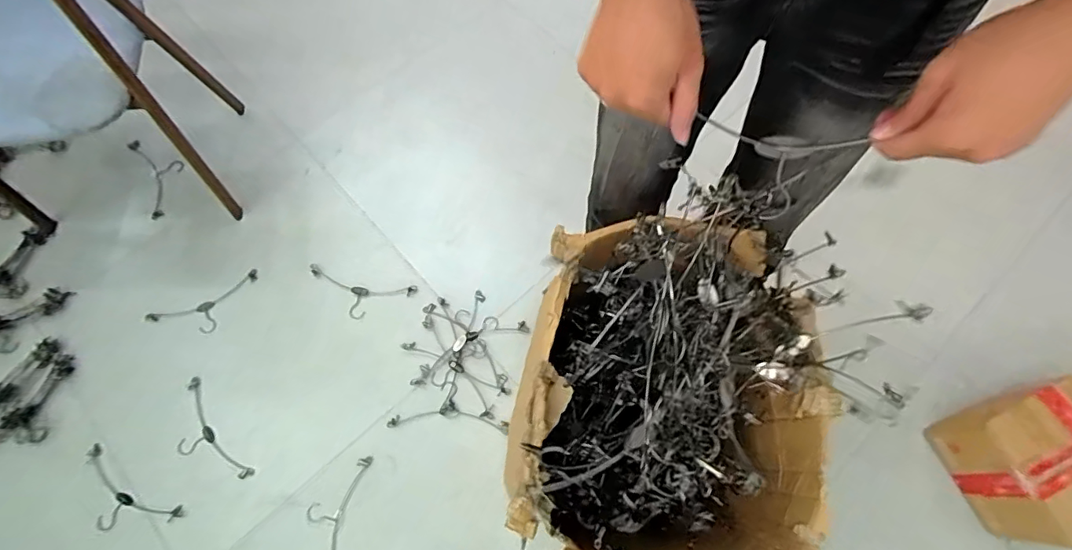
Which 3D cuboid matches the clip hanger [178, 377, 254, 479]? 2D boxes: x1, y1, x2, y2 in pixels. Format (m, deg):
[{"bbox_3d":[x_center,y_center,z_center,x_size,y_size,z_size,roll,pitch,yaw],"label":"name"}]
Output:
[{"bbox_3d":[-0.764,0.376,1.186,0.110,0.028,0.269,-35,72,-13],"label":"clip hanger"}]

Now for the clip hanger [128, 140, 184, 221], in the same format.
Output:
[{"bbox_3d":[-1.037,-0.276,1.434,0.126,0.041,0.258,-31,71,-12],"label":"clip hanger"}]

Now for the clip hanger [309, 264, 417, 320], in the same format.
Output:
[{"bbox_3d":[-0.449,0.051,1.300,0.278,0.014,0.109,11,68,4],"label":"clip hanger"}]

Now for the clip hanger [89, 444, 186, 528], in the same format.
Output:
[{"bbox_3d":[-0.917,0.497,1.136,0.261,0.019,0.117,30,71,12],"label":"clip hanger"}]

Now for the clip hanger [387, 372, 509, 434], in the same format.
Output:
[{"bbox_3d":[-0.198,0.295,1.203,0.272,0.022,0.126,2,70,2],"label":"clip hanger"}]

